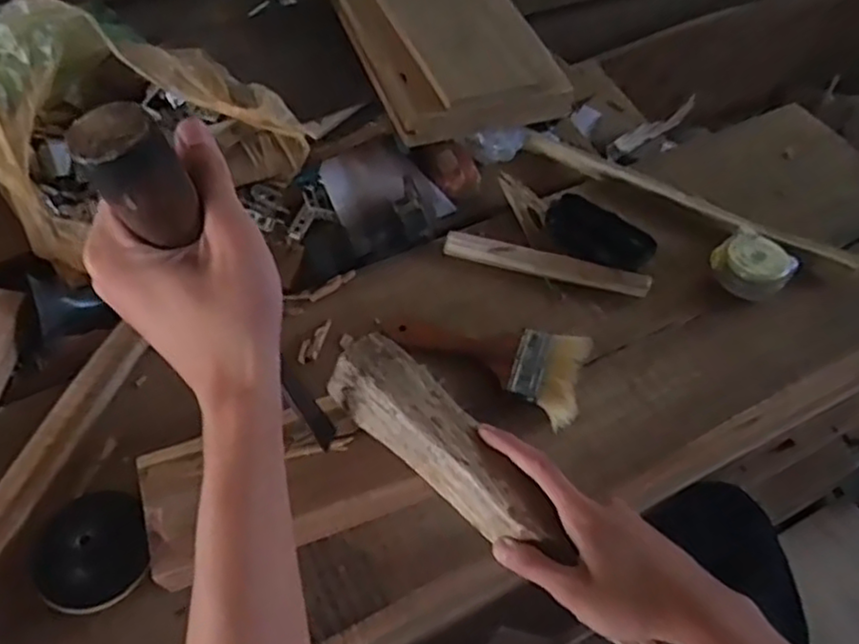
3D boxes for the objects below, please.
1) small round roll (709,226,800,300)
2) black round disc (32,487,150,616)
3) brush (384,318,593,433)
[{"bbox_3d":[0.306,-0.055,0.657,0.065,0.032,0.066,0,56,0],"label":"small round roll"},{"bbox_3d":[-0.253,0.167,0.518,0.081,0.017,0.087,0,56,0],"label":"black round disc"},{"bbox_3d":[0.049,0.025,0.622,0.179,0.026,0.086,17,57,11],"label":"brush"}]

